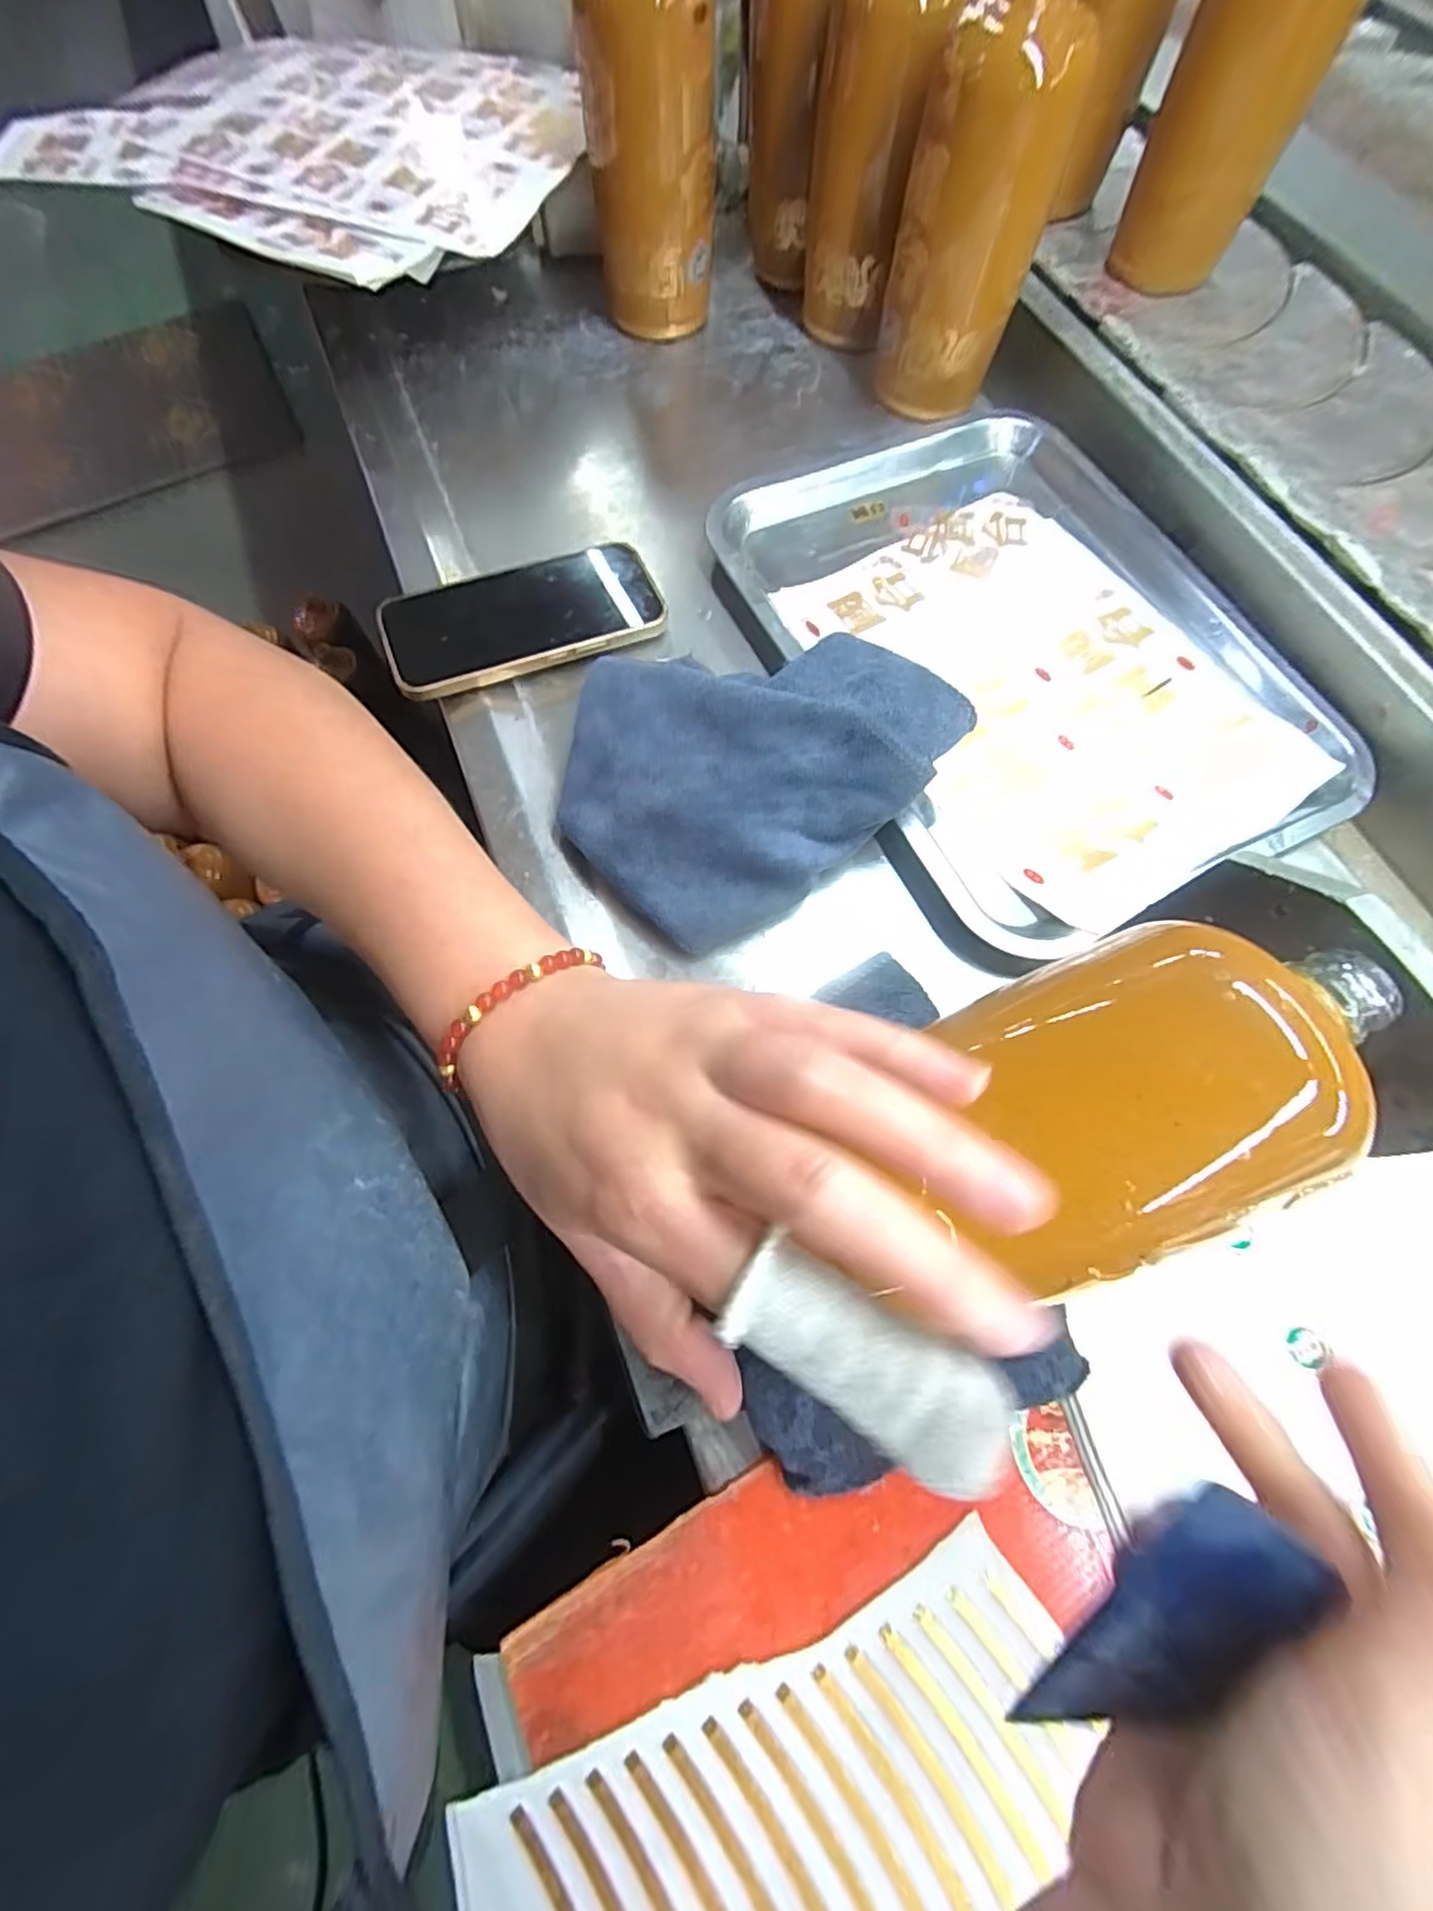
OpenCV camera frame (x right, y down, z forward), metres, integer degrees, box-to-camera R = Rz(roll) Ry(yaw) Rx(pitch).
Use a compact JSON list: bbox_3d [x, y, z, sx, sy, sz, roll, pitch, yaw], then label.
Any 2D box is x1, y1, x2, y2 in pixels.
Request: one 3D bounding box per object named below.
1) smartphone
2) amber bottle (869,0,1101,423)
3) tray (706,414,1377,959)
[{"bbox_3d":[-0.112,-0.199,0.376,0.156,0.012,0.076,-21,69,-9],"label":"smartphone"},{"bbox_3d":[0.152,-0.443,0.382,0.081,0.165,0.065,32,75,11],"label":"amber bottle"},{"bbox_3d":[0.177,-0.185,0.381,0.268,0.031,0.350,-27,73,-8],"label":"tray"}]

